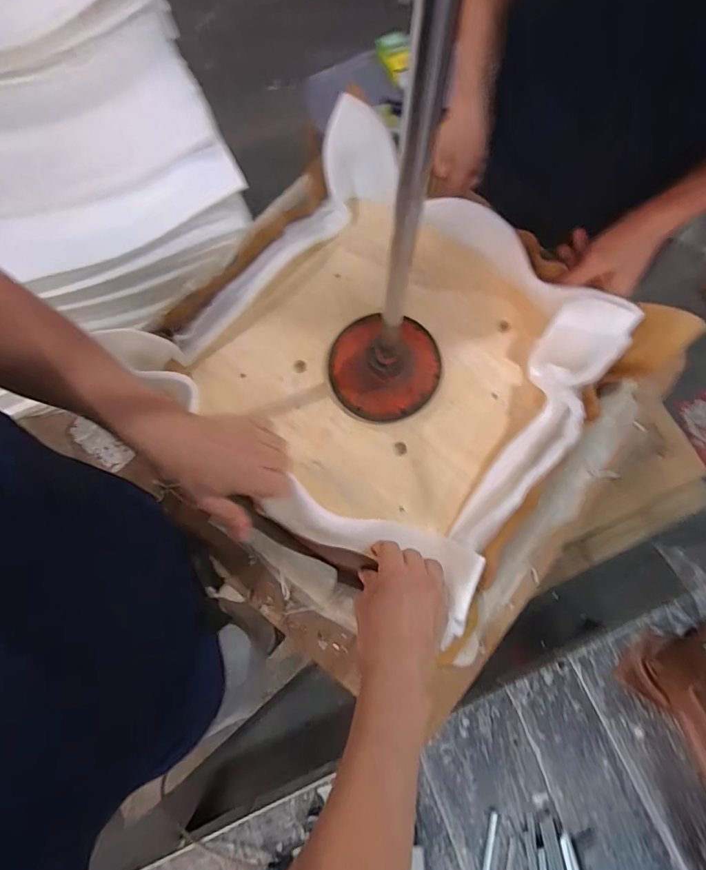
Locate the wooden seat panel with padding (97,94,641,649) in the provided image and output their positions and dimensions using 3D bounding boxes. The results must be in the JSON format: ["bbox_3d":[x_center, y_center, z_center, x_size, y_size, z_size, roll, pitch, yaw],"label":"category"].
[{"bbox_3d":[0.036,-0.097,0.571,0.477,0.091,0.430,39,80,9],"label":"wooden seat panel with padding"}]

